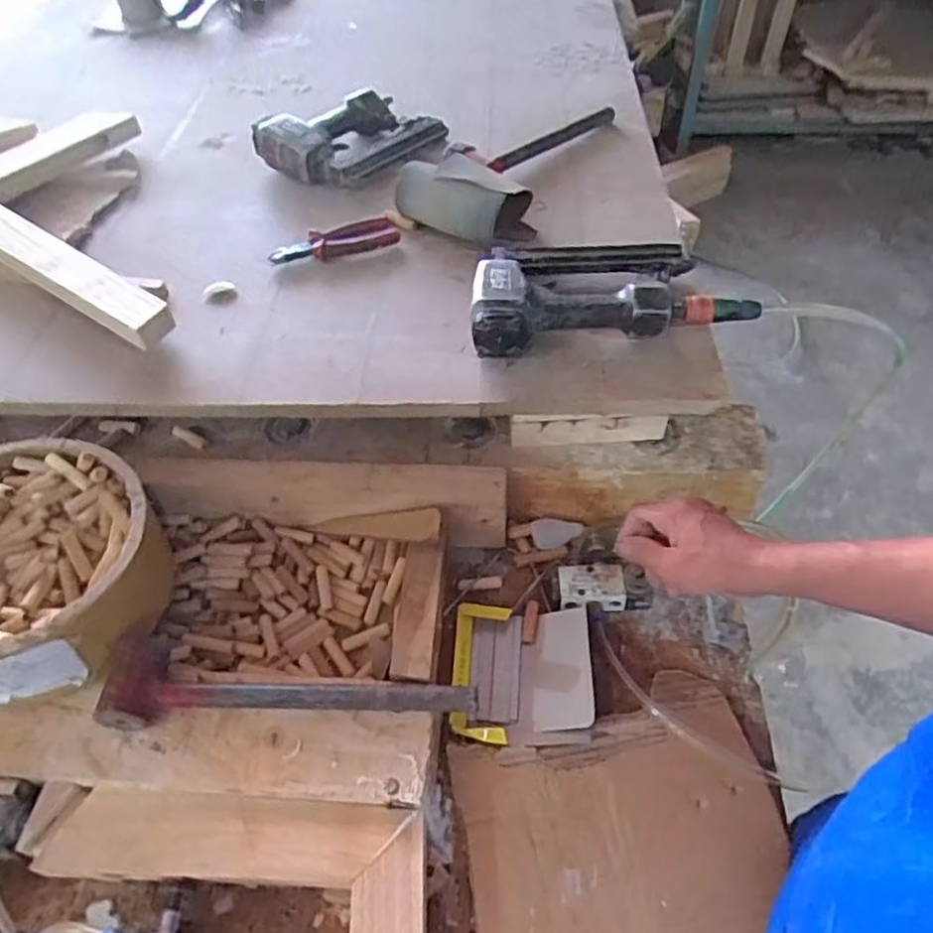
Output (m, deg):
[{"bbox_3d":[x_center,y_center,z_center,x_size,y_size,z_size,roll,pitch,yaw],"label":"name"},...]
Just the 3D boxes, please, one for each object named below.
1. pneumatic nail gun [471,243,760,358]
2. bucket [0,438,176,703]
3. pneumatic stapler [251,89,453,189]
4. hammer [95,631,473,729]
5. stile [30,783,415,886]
[{"bbox_3d":[0.145,-0.194,0.716,0.285,0.059,0.161,-4,49,0],"label":"pneumatic nail gun"},{"bbox_3d":[-0.394,0.090,0.626,0.206,0.115,0.211,-2,49,2],"label":"bucket"},{"bbox_3d":[-0.159,-0.476,0.961,0.242,0.062,0.156,-35,56,-24],"label":"pneumatic stapler"},{"bbox_3d":[-0.148,0.193,0.569,0.302,0.040,0.071,4,50,6],"label":"hammer"},{"bbox_3d":[-0.196,0.297,0.545,0.280,0.020,0.061,2,51,5],"label":"stile"}]

